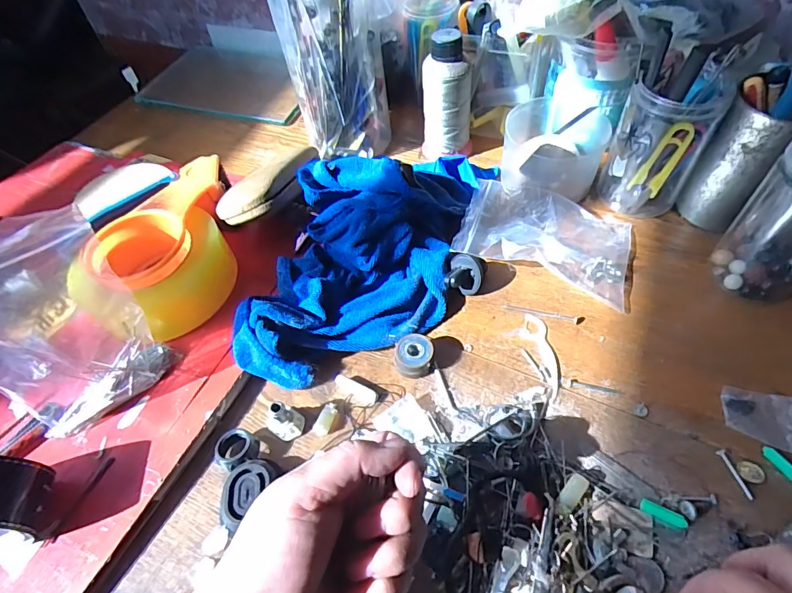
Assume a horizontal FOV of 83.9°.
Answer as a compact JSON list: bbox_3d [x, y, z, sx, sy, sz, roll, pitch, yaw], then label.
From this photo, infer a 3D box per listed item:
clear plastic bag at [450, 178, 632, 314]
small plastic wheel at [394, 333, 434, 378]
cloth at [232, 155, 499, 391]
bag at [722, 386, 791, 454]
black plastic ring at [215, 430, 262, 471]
[{"bbox_3d":[0.136,-0.054,0.401,0.148,0.034,0.105,15,55,16],"label":"clear plastic bag"},{"bbox_3d":[0.014,0.048,0.343,0.026,0.020,0.032,24,58,22],"label":"small plastic wheel"},{"bbox_3d":[-0.020,-0.052,0.388,0.149,0.068,0.279,11,54,14],"label":"cloth"},{"bbox_3d":[0.255,0.084,0.301,0.054,0.005,0.041,14,55,16],"label":"bag"},{"bbox_3d":[-0.112,0.108,0.308,0.028,0.015,0.025,17,56,18],"label":"black plastic ring"}]

